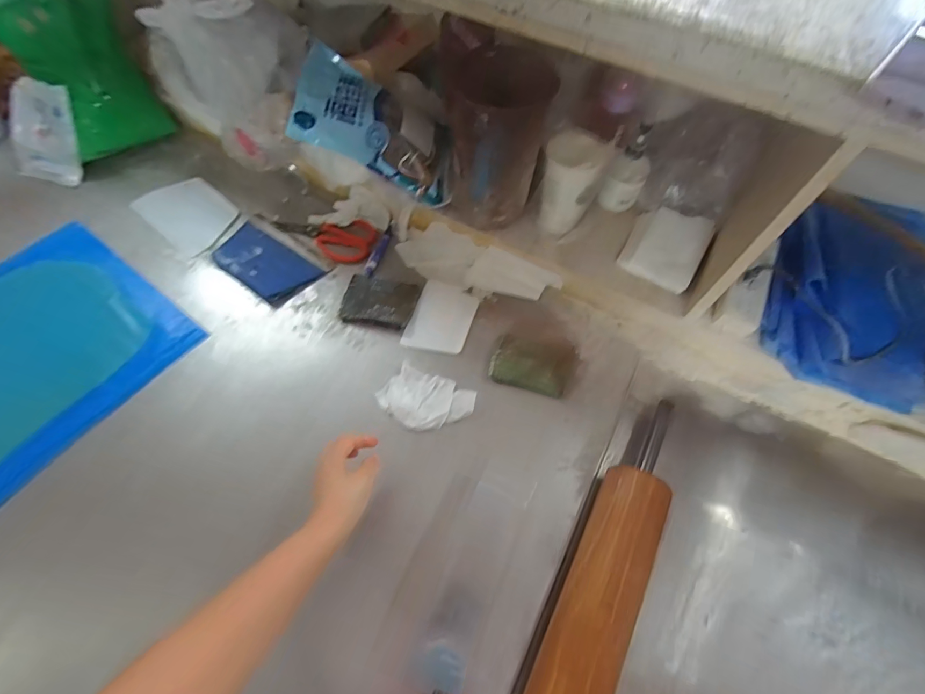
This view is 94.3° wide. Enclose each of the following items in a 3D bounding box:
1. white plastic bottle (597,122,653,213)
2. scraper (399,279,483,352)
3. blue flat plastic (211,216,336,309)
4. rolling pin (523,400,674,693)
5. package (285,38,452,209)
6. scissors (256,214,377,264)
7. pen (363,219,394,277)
[{"bbox_3d":[0.260,-0.274,0.670,0.061,0.132,0.049,23,64,10],"label":"white plastic bottle"},{"bbox_3d":[-0.032,-0.047,0.689,0.093,0.005,0.130,18,60,3],"label":"scraper"},{"bbox_3d":[-0.327,-0.149,0.720,0.180,0.013,0.117,33,68,13],"label":"blue flat plastic"},{"bbox_3d":[0.155,0.281,0.487,0.085,0.075,0.522,26,66,10],"label":"rolling pin"},{"bbox_3d":[-0.122,-0.347,0.691,0.275,0.079,0.185,13,61,-20],"label":"package"},{"bbox_3d":[-0.252,-0.210,0.765,0.207,0.007,0.091,23,66,9],"label":"scissors"},{"bbox_3d":[-0.144,-0.171,0.751,0.019,0.011,0.121,16,65,6],"label":"pen"}]

